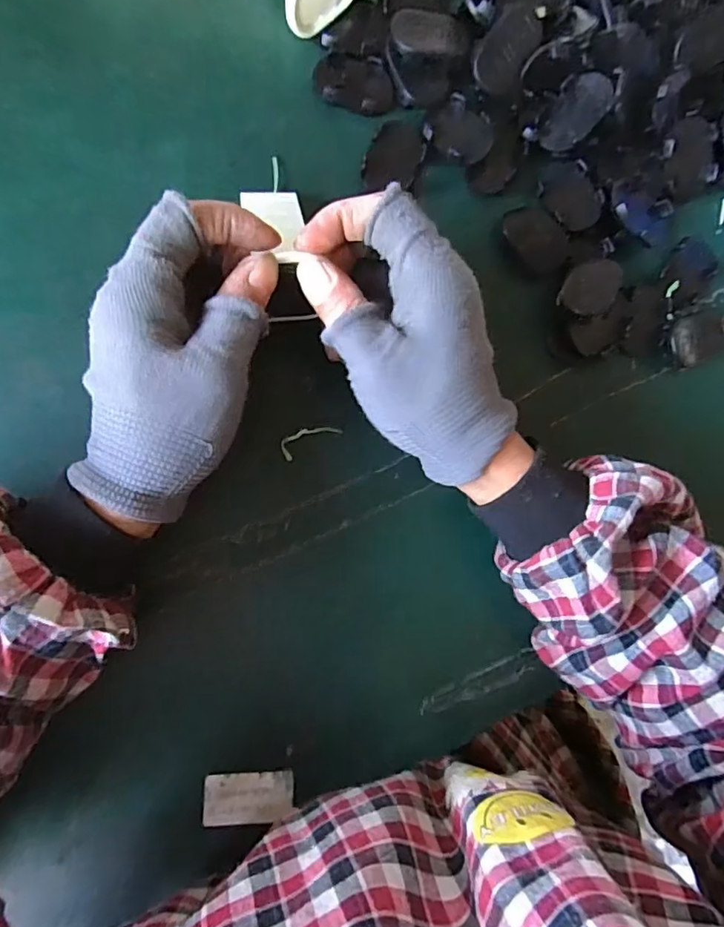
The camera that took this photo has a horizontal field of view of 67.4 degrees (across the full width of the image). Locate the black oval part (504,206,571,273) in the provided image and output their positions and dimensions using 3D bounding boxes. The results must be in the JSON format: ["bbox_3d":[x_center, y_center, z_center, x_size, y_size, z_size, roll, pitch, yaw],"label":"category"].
[{"bbox_3d":[0.099,-0.129,0.312,0.023,0.013,0.041,-43,94,-9],"label":"black oval part"}]

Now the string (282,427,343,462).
[{"bbox_3d":[-0.027,-0.014,0.287,0.033,0.004,0.012,-30,92,-10],"label":"string"}]

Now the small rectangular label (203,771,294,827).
[{"bbox_3d":[-0.057,0.170,0.275,0.044,0.004,0.024,1,87,-9],"label":"small rectangular label"}]

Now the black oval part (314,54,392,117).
[{"bbox_3d":[-0.004,-0.209,0.299,0.045,0.008,0.029,19,84,-8],"label":"black oval part"}]

